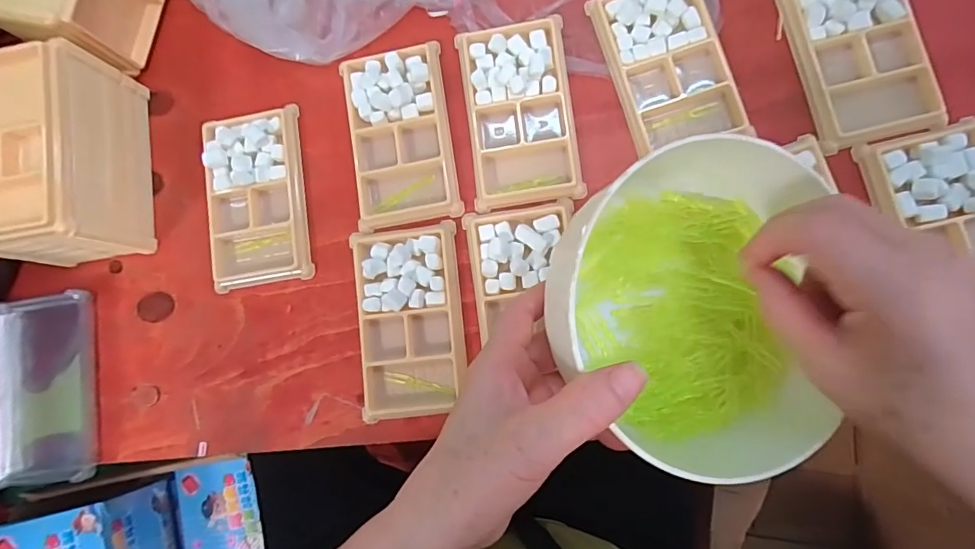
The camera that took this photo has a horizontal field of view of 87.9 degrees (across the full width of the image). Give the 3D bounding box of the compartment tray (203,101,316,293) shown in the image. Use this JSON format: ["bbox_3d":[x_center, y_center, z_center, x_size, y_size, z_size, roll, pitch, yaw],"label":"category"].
[{"bbox_3d":[-0.177,-0.060,0.386,0.075,0.014,0.132,-7,84,6],"label":"compartment tray"}]

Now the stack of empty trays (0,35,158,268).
[{"bbox_3d":[-0.313,-0.087,0.370,0.078,0.084,0.149,-8,84,6],"label":"stack of empty trays"}]

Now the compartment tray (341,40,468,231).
[{"bbox_3d":[-0.065,-0.104,0.381,0.075,0.020,0.131,-10,84,5],"label":"compartment tray"}]

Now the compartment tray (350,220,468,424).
[{"bbox_3d":[-0.056,0.034,0.365,0.075,0.013,0.135,-6,84,6],"label":"compartment tray"}]

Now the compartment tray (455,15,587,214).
[{"bbox_3d":[0.023,-0.119,0.368,0.077,0.014,0.133,-7,84,6],"label":"compartment tray"}]

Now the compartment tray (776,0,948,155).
[{"bbox_3d":[0.254,-0.156,0.347,0.074,0.014,0.132,-13,84,5],"label":"compartment tray"}]

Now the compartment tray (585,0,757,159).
[{"bbox_3d":[0.128,-0.152,0.359,0.077,0.012,0.124,-17,83,5],"label":"compartment tray"}]

